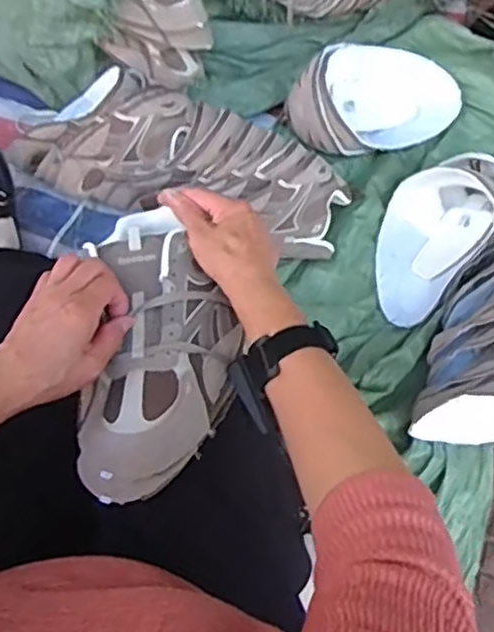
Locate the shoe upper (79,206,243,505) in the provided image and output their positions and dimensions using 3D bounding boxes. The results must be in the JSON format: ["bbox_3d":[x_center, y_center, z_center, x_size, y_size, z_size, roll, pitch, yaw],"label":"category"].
[{"bbox_3d":[-0.079,0.021,0.577,0.127,0.048,0.253,1,67,3],"label":"shoe upper"}]

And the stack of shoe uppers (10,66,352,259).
[{"bbox_3d":[-0.102,-0.225,1.029,0.488,0.158,0.196,27,69,13],"label":"stack of shoe uppers"}]

